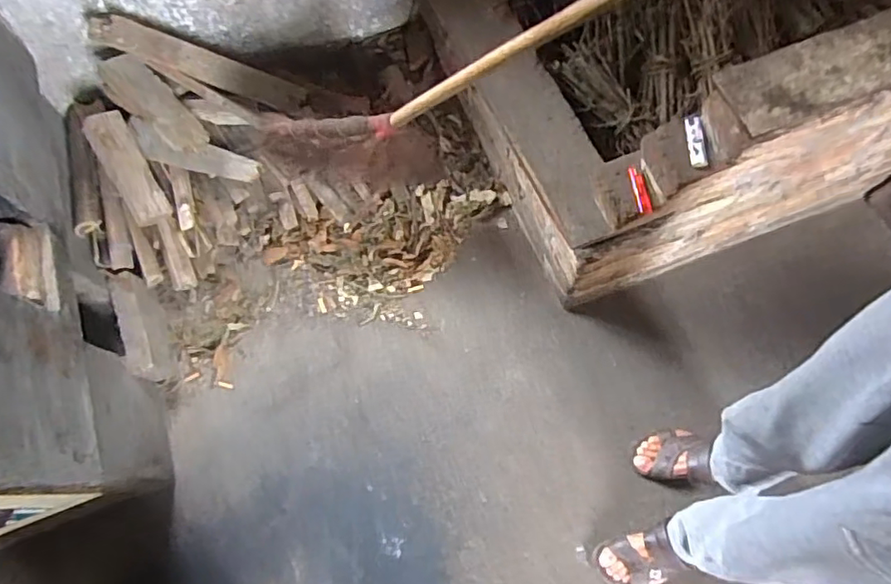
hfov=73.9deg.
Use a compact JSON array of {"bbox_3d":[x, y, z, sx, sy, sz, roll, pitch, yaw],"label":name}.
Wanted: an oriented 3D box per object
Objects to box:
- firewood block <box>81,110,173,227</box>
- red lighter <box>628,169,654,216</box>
[{"bbox_3d":[-0.703,-0.270,1.303,0.088,0.050,0.252,-28,95,-5],"label":"firewood block"},{"bbox_3d":[0.317,-0.168,0.967,0.024,0.016,0.084,-8,70,1],"label":"red lighter"}]

